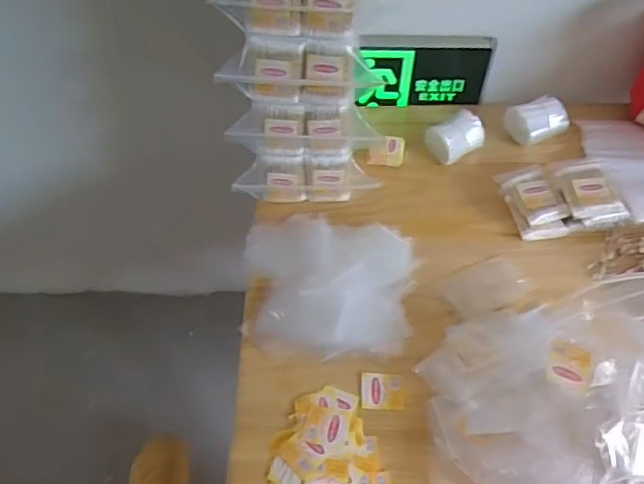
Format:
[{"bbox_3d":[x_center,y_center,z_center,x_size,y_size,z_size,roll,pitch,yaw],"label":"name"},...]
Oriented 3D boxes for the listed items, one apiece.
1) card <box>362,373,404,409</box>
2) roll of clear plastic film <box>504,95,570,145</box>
[{"bbox_3d":[0.062,0.152,0.581,0.043,0.004,0.038,5,54,-1],"label":"card"},{"bbox_3d":[0.305,-0.175,0.815,0.075,0.041,0.062,-19,53,-15],"label":"roll of clear plastic film"}]

